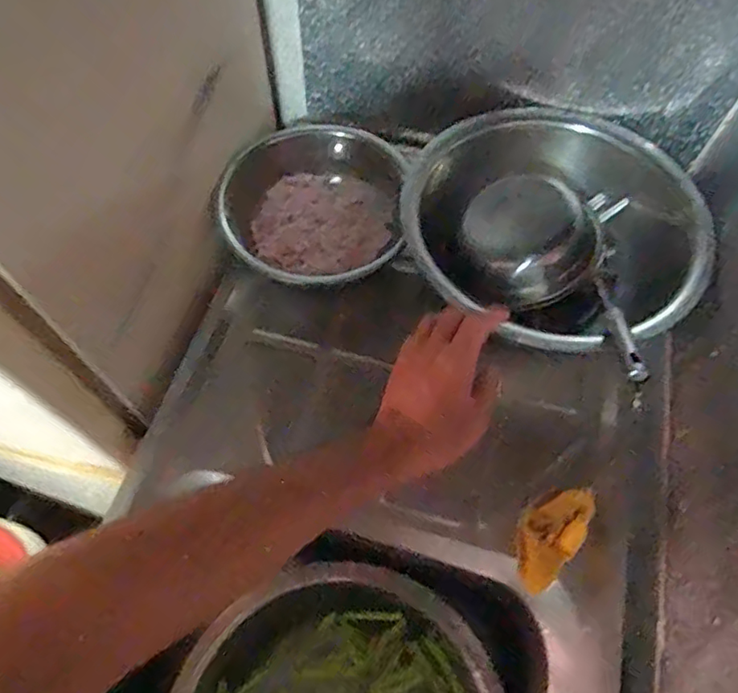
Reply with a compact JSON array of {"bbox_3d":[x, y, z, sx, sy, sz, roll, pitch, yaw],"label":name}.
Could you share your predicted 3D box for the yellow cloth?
[{"bbox_3d":[0.173,0.179,0.523,0.059,0.043,0.096,39,68,18],"label":"yellow cloth"}]

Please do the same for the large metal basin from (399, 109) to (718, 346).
[{"bbox_3d":[0.235,-0.136,0.647,0.319,0.109,0.310,0,62,-1],"label":"large metal basin"}]

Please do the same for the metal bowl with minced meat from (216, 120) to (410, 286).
[{"bbox_3d":[-0.070,-0.189,0.662,0.208,0.078,0.225,0,62,-1],"label":"metal bowl with minced meat"}]

